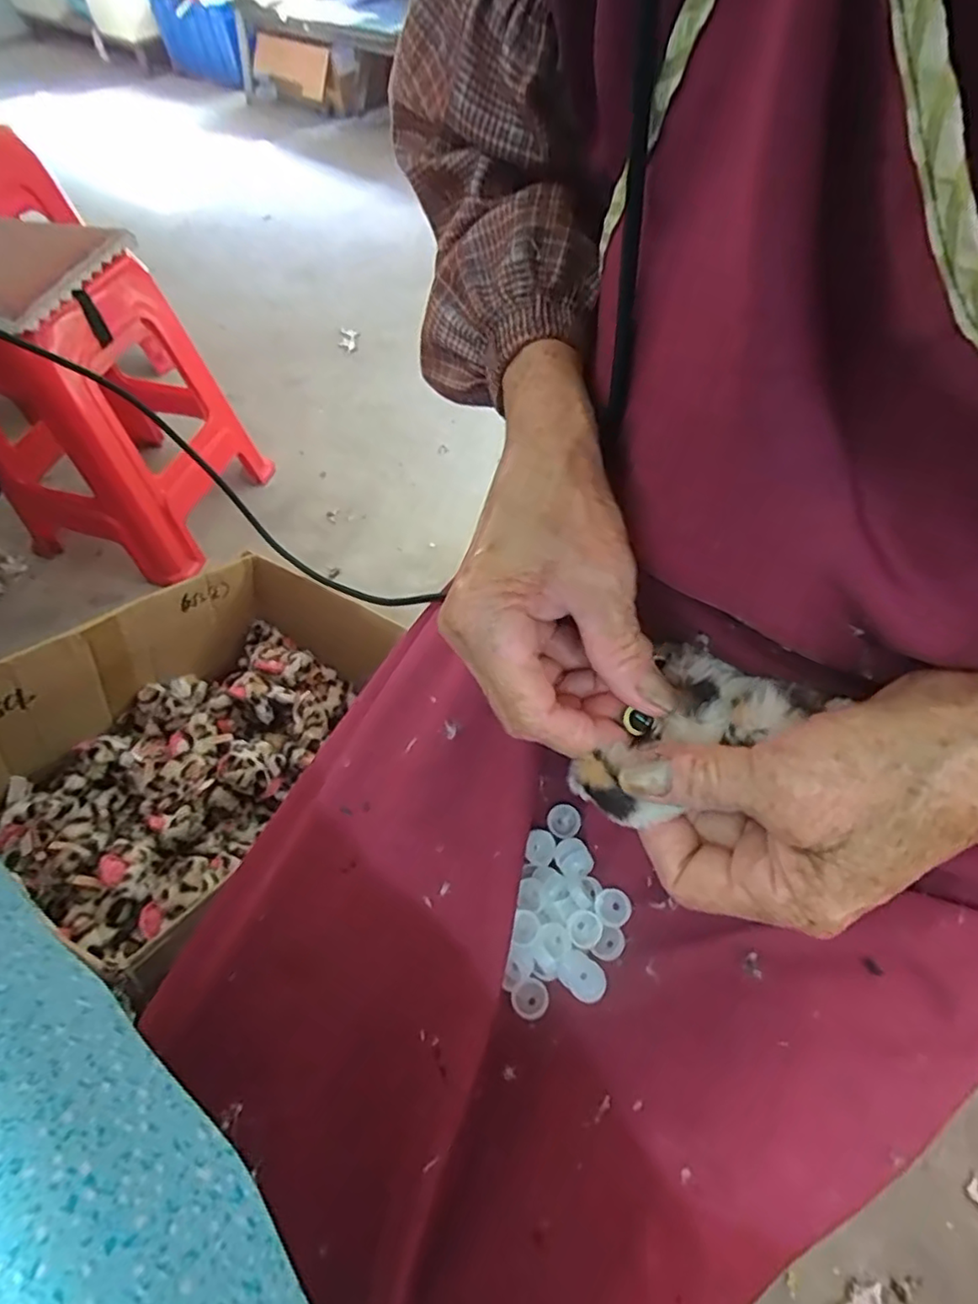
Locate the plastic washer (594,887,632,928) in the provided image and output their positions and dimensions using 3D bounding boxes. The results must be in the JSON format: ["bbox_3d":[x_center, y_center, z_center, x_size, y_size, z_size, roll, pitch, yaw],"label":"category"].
[{"bbox_3d":[0.059,0.121,0.295,0.017,0.006,0.016,-2,55,2],"label":"plastic washer"}]

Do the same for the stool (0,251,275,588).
[{"bbox_3d":[-0.743,-0.435,1.168,0.393,0.473,0.381,14,60,14],"label":"stool"}]

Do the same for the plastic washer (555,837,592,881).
[{"bbox_3d":[0.042,0.104,0.313,0.016,0.010,0.018,-30,59,-17],"label":"plastic washer"}]

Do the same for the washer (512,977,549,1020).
[{"bbox_3d":[0.020,0.160,0.287,0.016,0.005,0.015,-2,55,2],"label":"washer"}]

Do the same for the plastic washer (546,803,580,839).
[{"bbox_3d":[0.038,0.087,0.322,0.017,0.007,0.016,-2,55,2],"label":"plastic washer"}]

